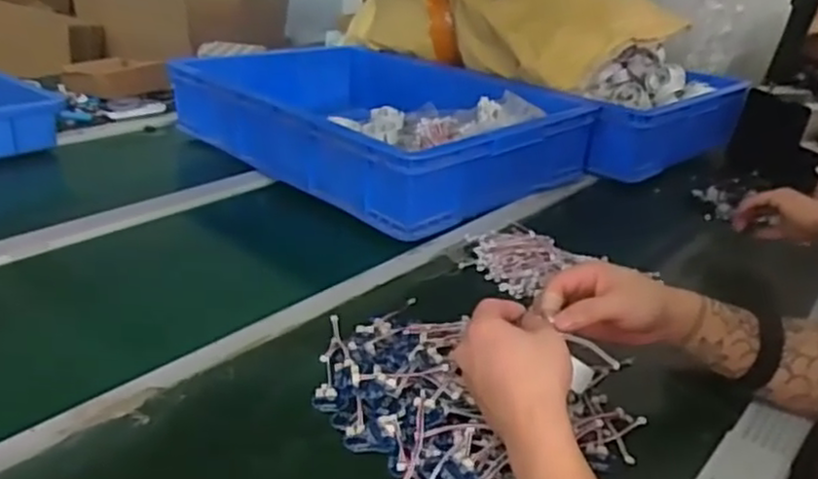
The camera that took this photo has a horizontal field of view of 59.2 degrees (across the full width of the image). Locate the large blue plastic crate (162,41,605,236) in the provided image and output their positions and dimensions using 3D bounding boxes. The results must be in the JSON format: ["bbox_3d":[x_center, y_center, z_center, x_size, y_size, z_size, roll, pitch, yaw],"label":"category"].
[{"bbox_3d":[-0.054,-0.203,1.172,0.578,0.116,0.430,25,31,37],"label":"large blue plastic crate"}]

